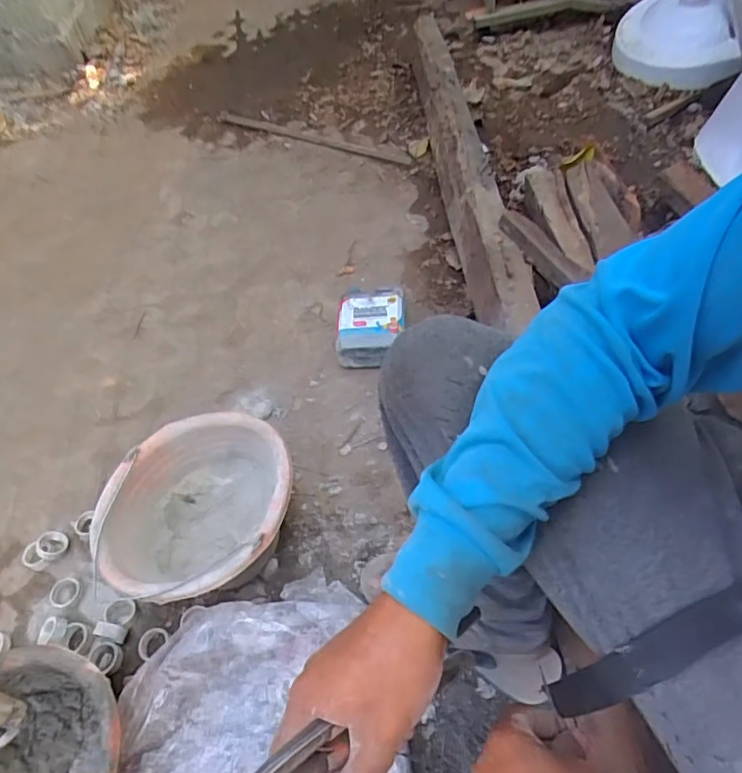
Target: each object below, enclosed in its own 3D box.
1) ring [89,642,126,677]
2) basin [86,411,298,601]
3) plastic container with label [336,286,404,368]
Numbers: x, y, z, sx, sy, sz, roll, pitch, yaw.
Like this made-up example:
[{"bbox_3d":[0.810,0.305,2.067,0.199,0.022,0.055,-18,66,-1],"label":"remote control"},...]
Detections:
[{"bbox_3d":[-0.366,0.375,0.759,0.043,0.015,0.039,11,55,14],"label":"ring"},{"bbox_3d":[-0.229,0.184,0.765,0.244,0.143,0.243,-4,53,6],"label":"basin"},{"bbox_3d":[0.002,-0.117,1.038,0.123,0.070,0.162,1,53,6],"label":"plastic container with label"}]

